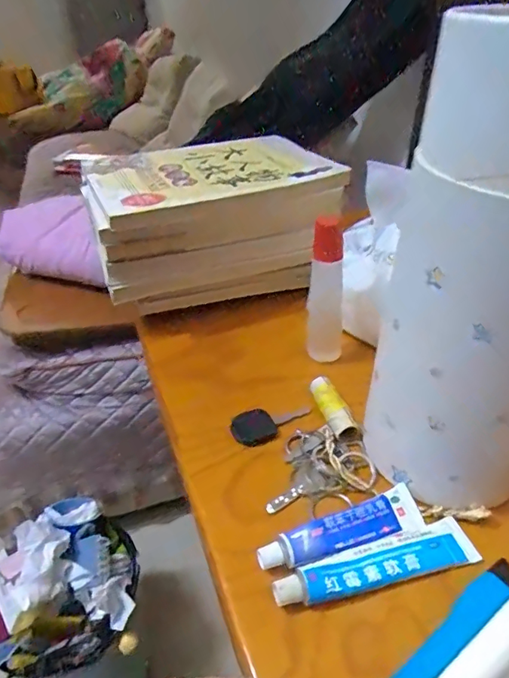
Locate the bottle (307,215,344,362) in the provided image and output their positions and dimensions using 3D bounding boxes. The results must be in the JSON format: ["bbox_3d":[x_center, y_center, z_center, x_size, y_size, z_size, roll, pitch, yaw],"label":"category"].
[{"bbox_3d":[0.058,-0.042,0.388,0.031,0.129,0.029,5,38,6],"label":"bottle"}]

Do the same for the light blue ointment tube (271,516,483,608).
[{"bbox_3d":[0.070,0.124,0.266,0.121,0.017,0.026,-15,39,-13],"label":"light blue ointment tube"}]

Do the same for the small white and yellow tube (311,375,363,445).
[{"bbox_3d":[0.058,0.052,0.357,0.019,0.015,0.057,-16,39,-15],"label":"small white and yellow tube"}]

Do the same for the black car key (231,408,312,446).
[{"bbox_3d":[0.013,0.063,0.364,0.061,0.004,0.032,-15,39,-14],"label":"black car key"}]

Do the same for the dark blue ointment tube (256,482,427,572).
[{"bbox_3d":[0.053,0.115,0.283,0.103,0.015,0.025,-16,39,-15],"label":"dark blue ointment tube"}]

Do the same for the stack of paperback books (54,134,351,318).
[{"bbox_3d":[-0.046,-0.113,0.491,0.224,0.125,0.153,-16,40,-17],"label":"stack of paperback books"}]

